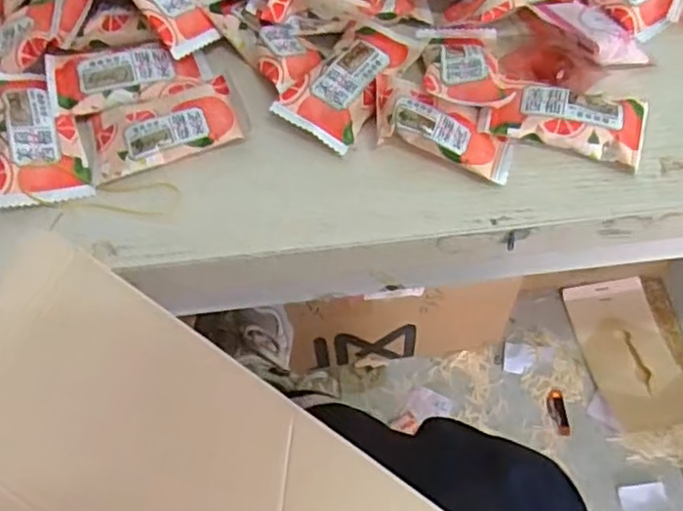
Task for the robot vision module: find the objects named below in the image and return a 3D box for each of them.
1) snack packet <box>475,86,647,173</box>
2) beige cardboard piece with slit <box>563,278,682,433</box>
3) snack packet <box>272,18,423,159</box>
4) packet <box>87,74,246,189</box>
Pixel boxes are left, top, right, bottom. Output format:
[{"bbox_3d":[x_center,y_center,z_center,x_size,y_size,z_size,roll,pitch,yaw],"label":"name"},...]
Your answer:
[{"bbox_3d":[0.100,-0.062,0.308,0.070,0.013,0.035,13,61,10],"label":"snack packet"},{"bbox_3d":[0.437,0.139,1.026,0.133,0.032,0.239,-12,59,-5],"label":"beige cardboard piece with slit"},{"bbox_3d":[0.006,-0.085,0.323,0.037,0.010,0.076,31,65,19],"label":"snack packet"},{"bbox_3d":[-0.080,-0.060,0.310,0.069,0.007,0.036,-19,60,-9],"label":"packet"}]

